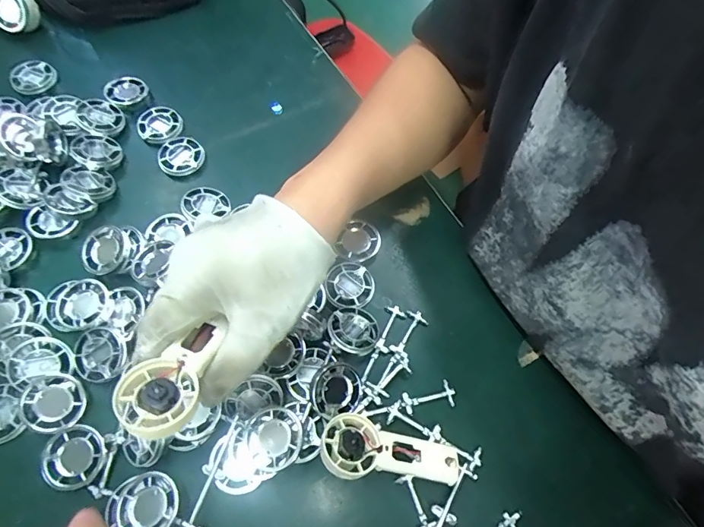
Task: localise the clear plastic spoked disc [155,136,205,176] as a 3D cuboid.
[{"bbox_3d":[-0.154,-0.096,0.403,0.039,0.008,0.039,1,66,-1],"label":"clear plastic spoked disc"}]

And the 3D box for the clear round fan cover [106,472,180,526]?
[{"bbox_3d":[-0.130,0.151,0.281,0.045,0.017,0.036,13,67,4],"label":"clear round fan cover"}]

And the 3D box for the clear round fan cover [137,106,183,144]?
[{"bbox_3d":[-0.178,-0.130,0.416,0.040,0.004,0.042,1,66,-1],"label":"clear round fan cover"}]

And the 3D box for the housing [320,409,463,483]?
[{"bbox_3d":[0.024,0.129,0.297,0.090,0.029,0.040,17,67,6],"label":"housing"}]

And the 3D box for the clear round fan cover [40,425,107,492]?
[{"bbox_3d":[-0.182,0.128,0.294,0.037,0.013,0.038,1,66,-1],"label":"clear round fan cover"}]

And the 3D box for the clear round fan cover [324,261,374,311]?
[{"bbox_3d":[-0.002,0.017,0.352,0.038,0.009,0.039,1,66,-1],"label":"clear round fan cover"}]

